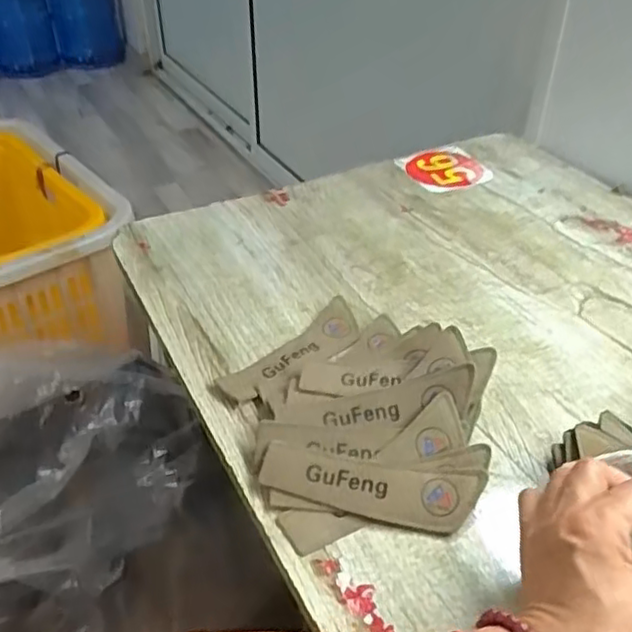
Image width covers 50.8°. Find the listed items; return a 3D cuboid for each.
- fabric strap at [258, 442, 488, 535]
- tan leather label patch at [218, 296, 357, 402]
[{"bbox_3d":[0.036,0.120,0.466,0.152,0.006,0.045,6,54,11],"label":"fabric strap"},{"bbox_3d":[-0.013,0.032,0.586,0.051,0.011,0.154,31,46,33],"label":"tan leather label patch"}]

